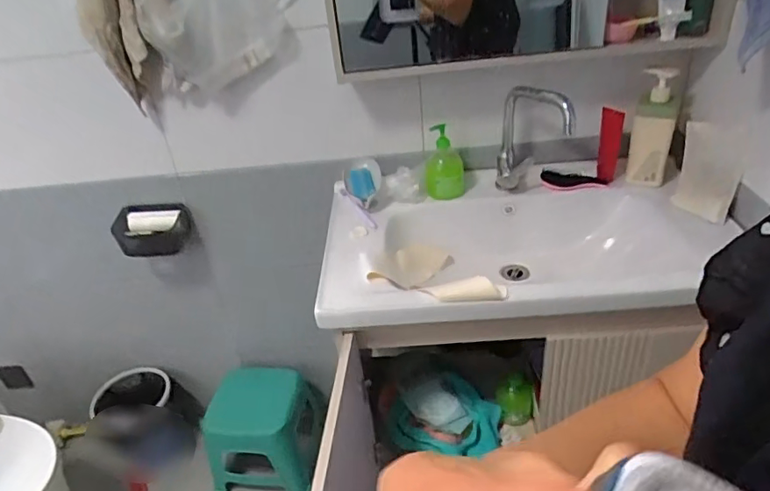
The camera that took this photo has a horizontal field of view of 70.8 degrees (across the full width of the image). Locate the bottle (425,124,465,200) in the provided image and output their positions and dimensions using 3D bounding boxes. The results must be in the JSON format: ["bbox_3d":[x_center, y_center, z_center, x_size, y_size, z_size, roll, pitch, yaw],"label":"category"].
[{"bbox_3d":[0.130,-0.186,1.178,0.085,0.152,0.090,1,34,10],"label":"bottle"}]

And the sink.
[{"bbox_3d":[0.256,0.026,1.081,0.725,0.158,0.422,-3,33,4],"label":"sink"}]

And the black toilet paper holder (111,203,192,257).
[{"bbox_3d":[-0.538,-0.035,1.253,0.153,0.089,0.103,-2,33,7],"label":"black toilet paper holder"}]

